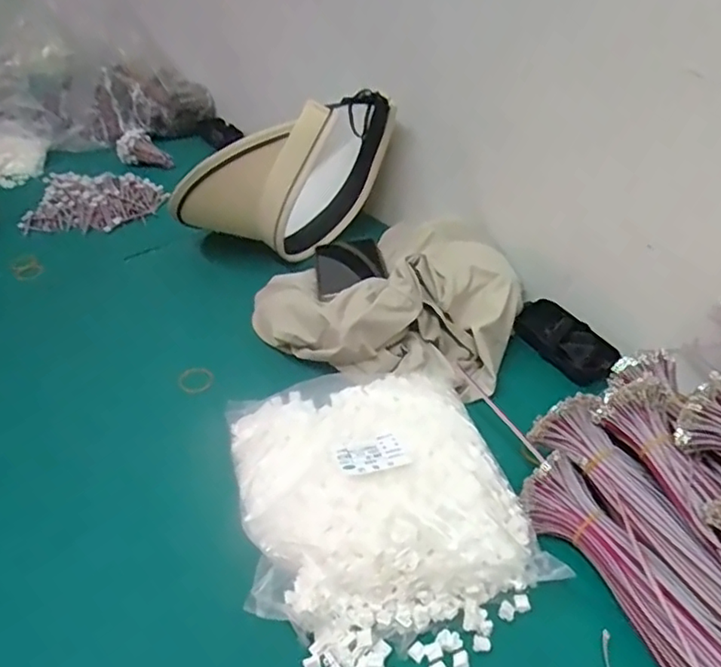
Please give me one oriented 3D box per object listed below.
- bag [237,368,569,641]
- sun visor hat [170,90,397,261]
[{"bbox_3d":[0.009,0.114,0.443,0.193,0.055,0.209,-9,39,-10],"label":"bag"},{"bbox_3d":[-0.084,-0.174,0.700,0.255,0.175,0.125,-13,40,-15],"label":"sun visor hat"}]

